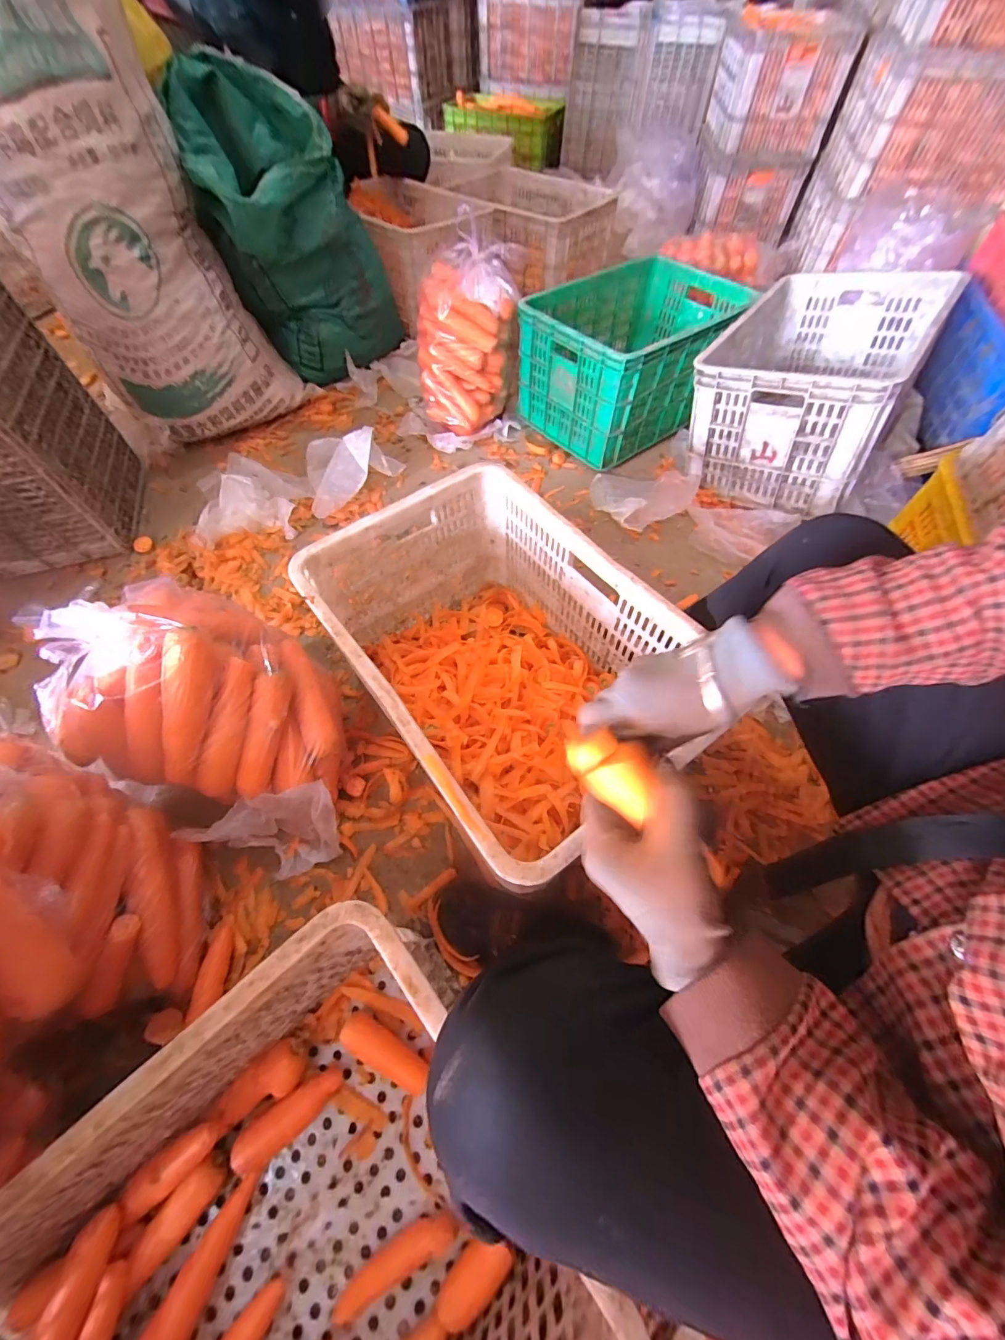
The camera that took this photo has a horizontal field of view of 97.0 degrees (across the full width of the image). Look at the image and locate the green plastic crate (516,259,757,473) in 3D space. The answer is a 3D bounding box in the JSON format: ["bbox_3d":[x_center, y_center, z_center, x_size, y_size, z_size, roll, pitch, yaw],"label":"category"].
[{"bbox_3d":[0.330,-0.800,1.129,0.514,0.240,0.369,-39,67,-20],"label":"green plastic crate"}]

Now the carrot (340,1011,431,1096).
[{"bbox_3d":[-0.137,0.450,0.523,0.113,0.032,0.035,24,62,14],"label":"carrot"}]

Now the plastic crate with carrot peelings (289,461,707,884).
[{"bbox_3d":[-0.004,-0.001,0.660,0.347,0.271,0.498,-34,65,-18],"label":"plastic crate with carrot peelings"}]

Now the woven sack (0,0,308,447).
[{"bbox_3d":[-0.740,-0.879,0.877,0.390,0.749,0.206,-30,64,-16],"label":"woven sack"}]

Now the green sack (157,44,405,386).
[{"bbox_3d":[-0.508,-1.050,1.113,0.365,0.523,0.332,-14,60,-8],"label":"green sack"}]

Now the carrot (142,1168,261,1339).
[{"bbox_3d":[-0.306,0.606,0.425,0.043,0.034,0.178,21,62,12],"label":"carrot"}]

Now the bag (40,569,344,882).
[{"bbox_3d":[-0.386,0.070,0.626,0.357,0.281,0.267,27,63,15],"label":"bag"}]

